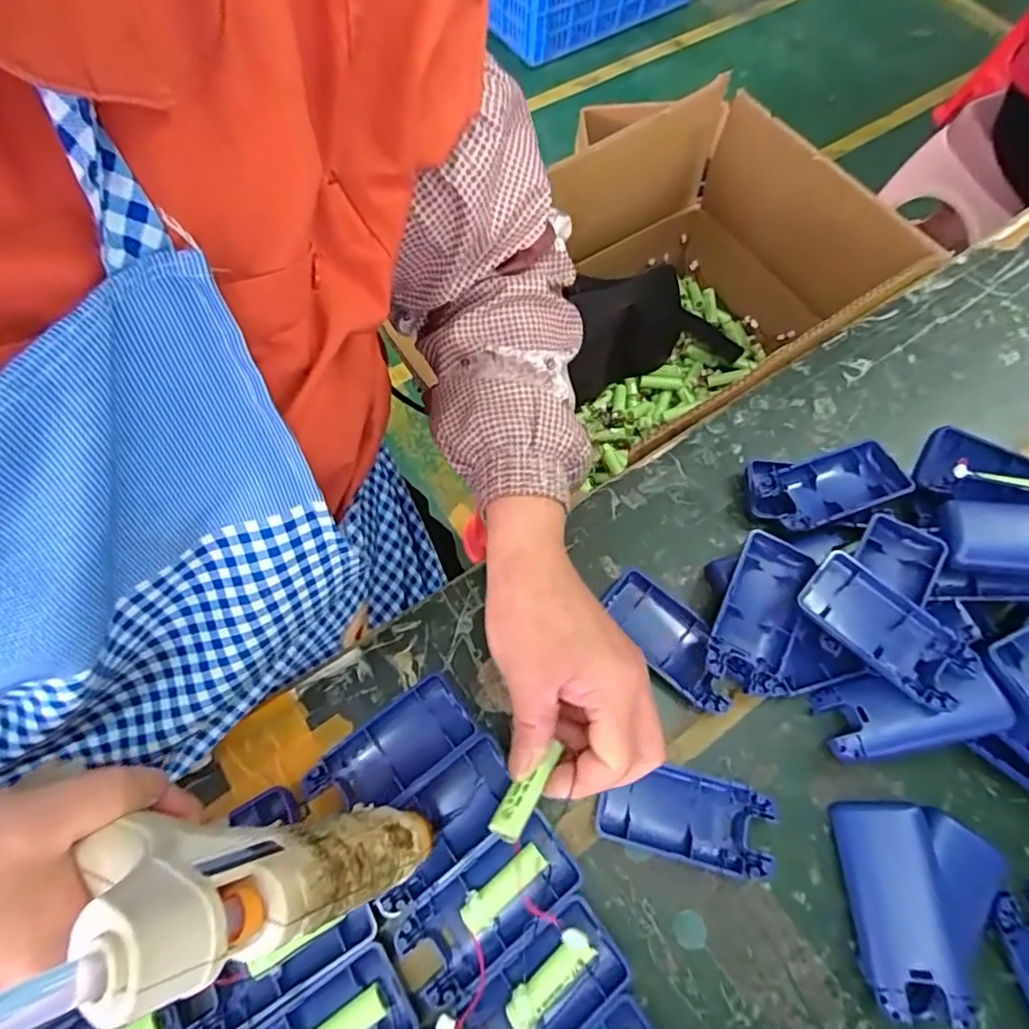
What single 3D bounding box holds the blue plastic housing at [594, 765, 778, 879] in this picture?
[{"bbox_3d":[0.092,0.163,0.313,0.090,0.013,0.042,13,66,4],"label":"blue plastic housing"}]

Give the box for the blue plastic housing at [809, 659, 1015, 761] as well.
[{"bbox_3d":[0.217,0.107,0.314,0.089,0.023,0.040,-12,66,11],"label":"blue plastic housing"}]

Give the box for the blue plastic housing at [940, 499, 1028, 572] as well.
[{"bbox_3d":[0.301,0.014,0.340,0.088,0.028,0.040,5,65,14],"label":"blue plastic housing"}]

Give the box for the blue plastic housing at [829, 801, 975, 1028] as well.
[{"bbox_3d":[0.192,0.196,0.289,0.044,0.015,0.089,-11,55,25],"label":"blue plastic housing"}]

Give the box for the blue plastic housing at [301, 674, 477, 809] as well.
[{"bbox_3d":[-0.069,0.134,0.324,0.090,0.013,0.041,-34,72,-16],"label":"blue plastic housing"}]

